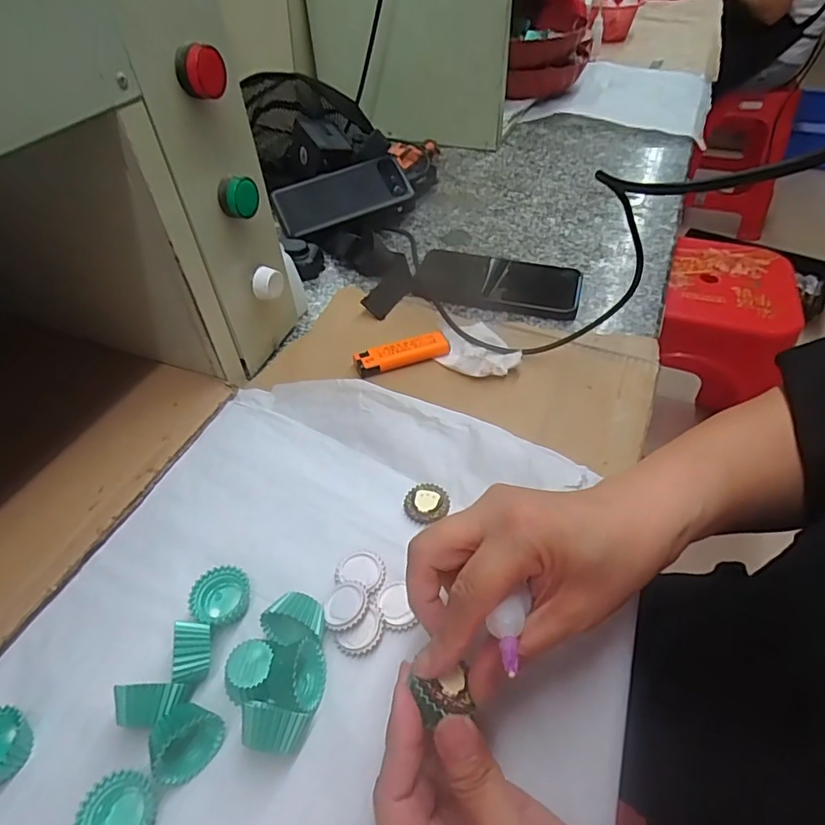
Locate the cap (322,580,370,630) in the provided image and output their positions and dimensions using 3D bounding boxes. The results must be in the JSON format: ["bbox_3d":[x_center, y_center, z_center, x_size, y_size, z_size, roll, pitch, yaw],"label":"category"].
[{"bbox_3d":[-0.038,0.107,0.300,0.025,0.009,0.028,-8,45,-6],"label":"cap"}]

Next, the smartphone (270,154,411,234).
[{"bbox_3d":[-0.082,-0.254,0.615,0.150,0.009,0.071,-22,74,-9],"label":"smartphone"}]

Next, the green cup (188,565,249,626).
[{"bbox_3d":[-0.111,0.105,0.307,0.031,0.015,0.028,-17,47,-15],"label":"green cup"}]

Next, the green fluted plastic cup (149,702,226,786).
[{"bbox_3d":[-0.109,0.157,0.255,0.023,0.022,0.033,31,53,28],"label":"green fluted plastic cup"}]

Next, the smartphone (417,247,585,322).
[{"bbox_3d":[0.087,-0.135,0.542,0.162,0.014,0.079,12,47,13],"label":"smartphone"}]

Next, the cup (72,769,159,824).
[{"bbox_3d":[-0.132,0.181,0.238,0.028,0.016,0.032,0,45,1],"label":"cup"}]

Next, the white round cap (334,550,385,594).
[{"bbox_3d":[-0.030,0.093,0.318,0.029,0.004,0.024,14,47,15],"label":"white round cap"}]

